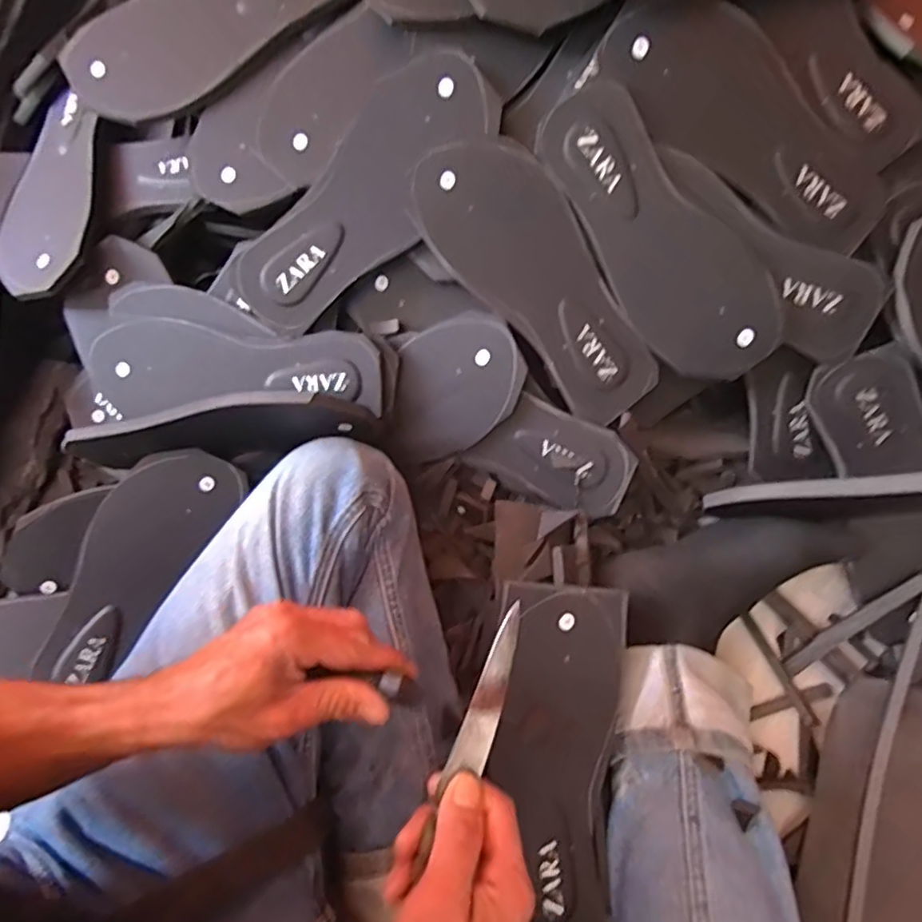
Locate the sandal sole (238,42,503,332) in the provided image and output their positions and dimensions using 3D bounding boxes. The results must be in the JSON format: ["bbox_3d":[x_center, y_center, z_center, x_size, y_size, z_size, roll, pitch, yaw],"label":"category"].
[{"bbox_3d":[-0.076,-0.209,0.475,0.089,0.018,0.252,41,100,-7],"label":"sandal sole"}]

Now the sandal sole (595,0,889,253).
[{"bbox_3d":[0.222,-0.257,0.456,0.247,0.007,0.097,37,95,-7],"label":"sandal sole"}]

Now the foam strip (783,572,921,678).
[{"bbox_3d":[0.373,0.109,0.496,0.230,0.010,0.016,-38,74,12],"label":"foam strip"}]

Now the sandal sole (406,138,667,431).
[{"bbox_3d":[0.066,-0.147,0.479,0.098,0.012,0.246,-41,98,12],"label":"sandal sole"}]

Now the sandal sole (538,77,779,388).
[{"bbox_3d":[0.153,-0.172,0.471,0.099,0.009,0.246,-42,98,12],"label":"sandal sole"}]

